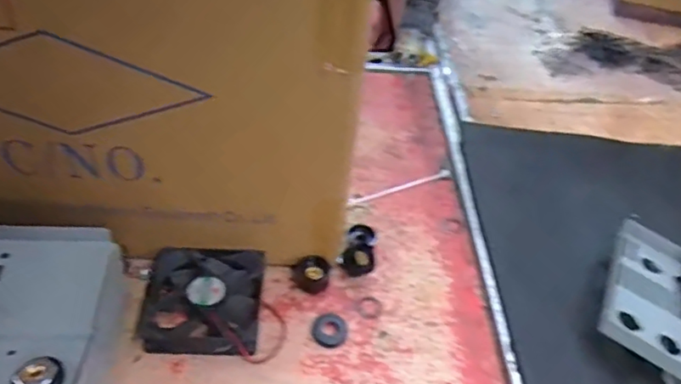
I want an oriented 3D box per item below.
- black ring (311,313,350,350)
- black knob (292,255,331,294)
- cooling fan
[{"bbox_3d":[-0.009,0.118,0.503,0.029,0.004,0.032,-9,45,-16],"label":"black ring"},{"bbox_3d":[-0.026,0.074,0.531,0.035,0.023,0.027,4,43,-2],"label":"black knob"},{"bbox_3d":[-0.120,0.091,0.500,0.104,0.029,0.089,3,43,-4],"label":"cooling fan"}]

